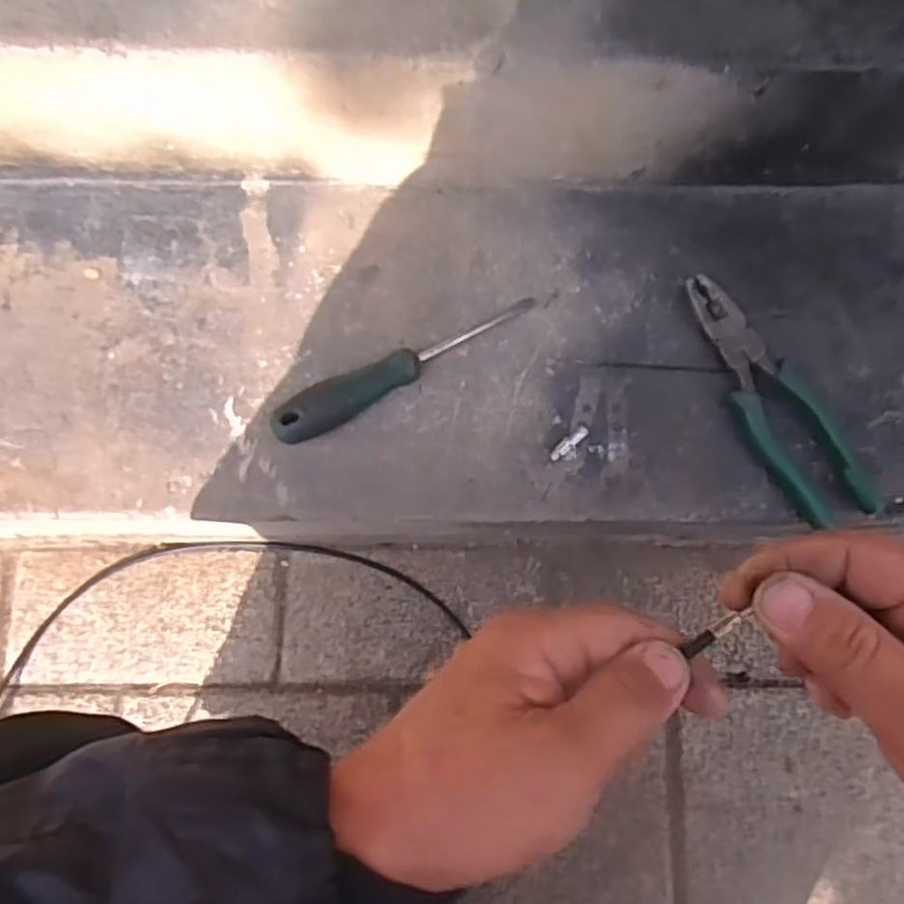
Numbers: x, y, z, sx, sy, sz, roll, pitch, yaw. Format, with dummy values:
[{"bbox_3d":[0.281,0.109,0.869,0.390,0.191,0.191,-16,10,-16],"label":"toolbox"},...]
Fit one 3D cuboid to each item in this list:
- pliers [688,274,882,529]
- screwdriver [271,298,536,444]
[{"bbox_3d":[0.231,-0.040,0.529,0.052,0.021,0.198,-24,81,-6],"label":"pliers"},{"bbox_3d":[-0.032,-0.063,0.522,0.205,0.026,0.025,-29,81,-16],"label":"screwdriver"}]

